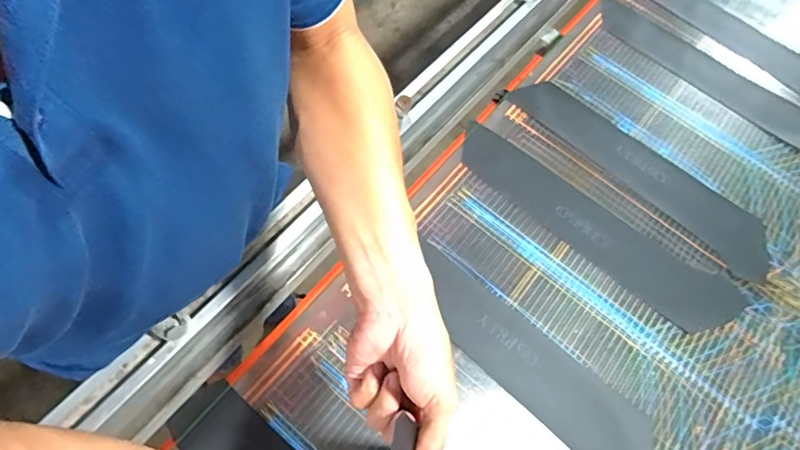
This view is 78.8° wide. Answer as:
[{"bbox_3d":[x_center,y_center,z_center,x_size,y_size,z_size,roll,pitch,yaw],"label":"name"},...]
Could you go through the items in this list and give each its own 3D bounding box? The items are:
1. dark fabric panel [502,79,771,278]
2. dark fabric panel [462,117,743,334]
[{"bbox_3d":[0.389,-0.099,0.793,0.457,0.012,0.110,44,68,12],"label":"dark fabric panel"},{"bbox_3d":[0.286,-0.002,0.744,0.468,0.016,0.108,39,67,10],"label":"dark fabric panel"}]

